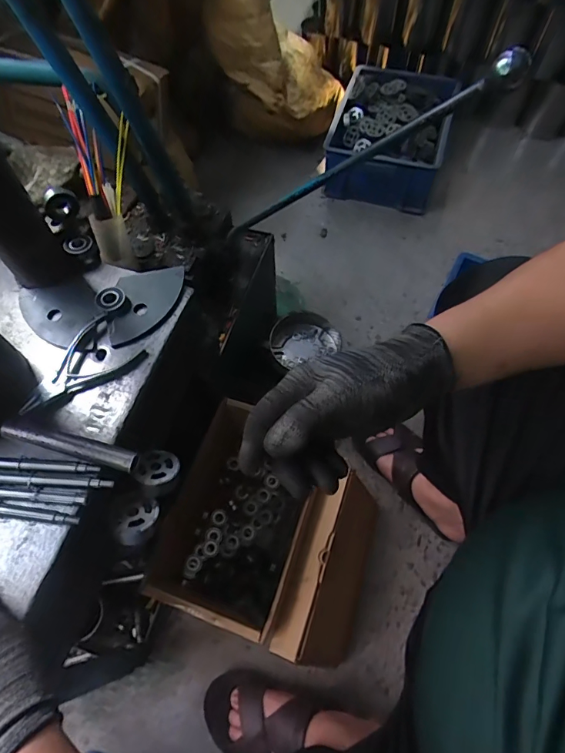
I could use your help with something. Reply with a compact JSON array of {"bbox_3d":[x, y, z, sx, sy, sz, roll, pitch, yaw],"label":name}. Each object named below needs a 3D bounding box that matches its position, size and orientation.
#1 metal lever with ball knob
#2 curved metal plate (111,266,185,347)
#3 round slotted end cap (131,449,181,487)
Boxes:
[{"bbox_3d":[0.052,-0.220,0.473,0.022,0.395,0.033,42,63,-28],"label":"metal lever with ball knob"},{"bbox_3d":[-0.155,-0.084,0.502,0.075,0.009,0.100,-4,63,-1],"label":"curved metal plate"},{"bbox_3d":[-0.141,0.102,0.487,0.047,0.006,0.048,8,35,0],"label":"round slotted end cap"}]

